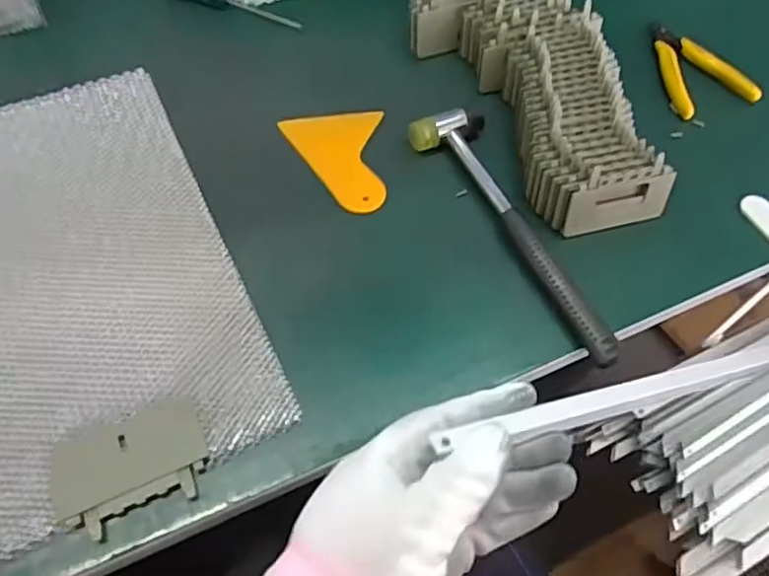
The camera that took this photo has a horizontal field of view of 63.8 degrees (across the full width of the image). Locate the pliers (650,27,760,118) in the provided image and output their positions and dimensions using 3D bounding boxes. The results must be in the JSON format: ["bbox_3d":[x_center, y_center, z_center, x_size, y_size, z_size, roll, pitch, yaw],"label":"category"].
[{"bbox_3d":[0.294,-0.198,0.566,0.078,0.012,0.110,1,60,-3],"label":"pliers"}]

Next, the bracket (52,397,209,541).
[{"bbox_3d":[-0.148,0.105,0.362,0.086,0.010,0.058,-19,63,-13],"label":"bracket"}]

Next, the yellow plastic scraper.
[{"bbox_3d":[-0.025,-0.109,0.496,0.075,0.004,0.106,-28,66,-17],"label":"yellow plastic scraper"}]

